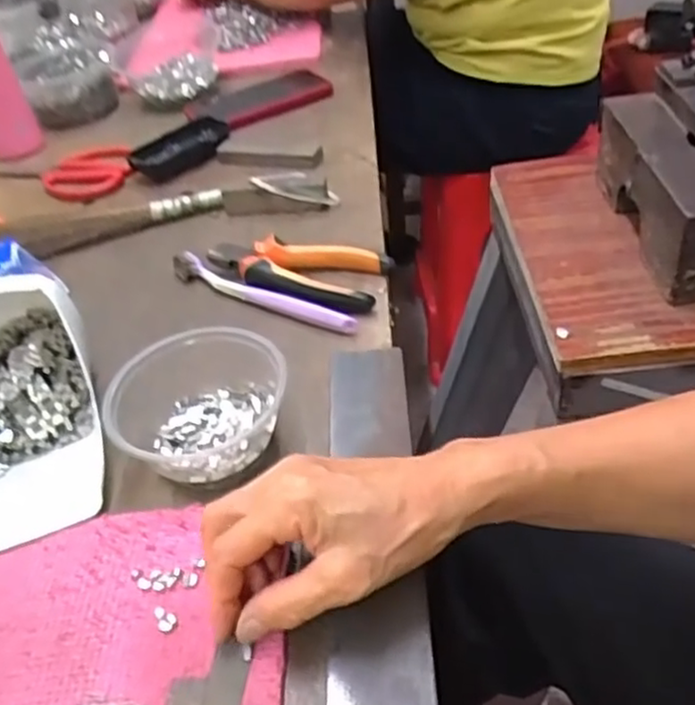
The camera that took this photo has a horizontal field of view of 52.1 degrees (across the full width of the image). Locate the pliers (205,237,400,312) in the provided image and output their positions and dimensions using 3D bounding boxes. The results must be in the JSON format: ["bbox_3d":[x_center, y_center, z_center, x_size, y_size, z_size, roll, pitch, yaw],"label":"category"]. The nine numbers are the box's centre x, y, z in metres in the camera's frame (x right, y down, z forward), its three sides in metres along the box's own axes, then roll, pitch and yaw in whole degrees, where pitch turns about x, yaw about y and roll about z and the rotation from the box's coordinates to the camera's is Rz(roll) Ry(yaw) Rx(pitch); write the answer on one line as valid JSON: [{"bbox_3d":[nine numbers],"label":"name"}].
[{"bbox_3d":[-0.045,-0.063,0.563,0.148,0.019,0.069,7,44,19],"label":"pliers"}]

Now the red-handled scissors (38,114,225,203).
[{"bbox_3d":[-0.226,-0.208,0.764,0.194,0.032,0.083,-18,41,-8],"label":"red-handled scissors"}]

